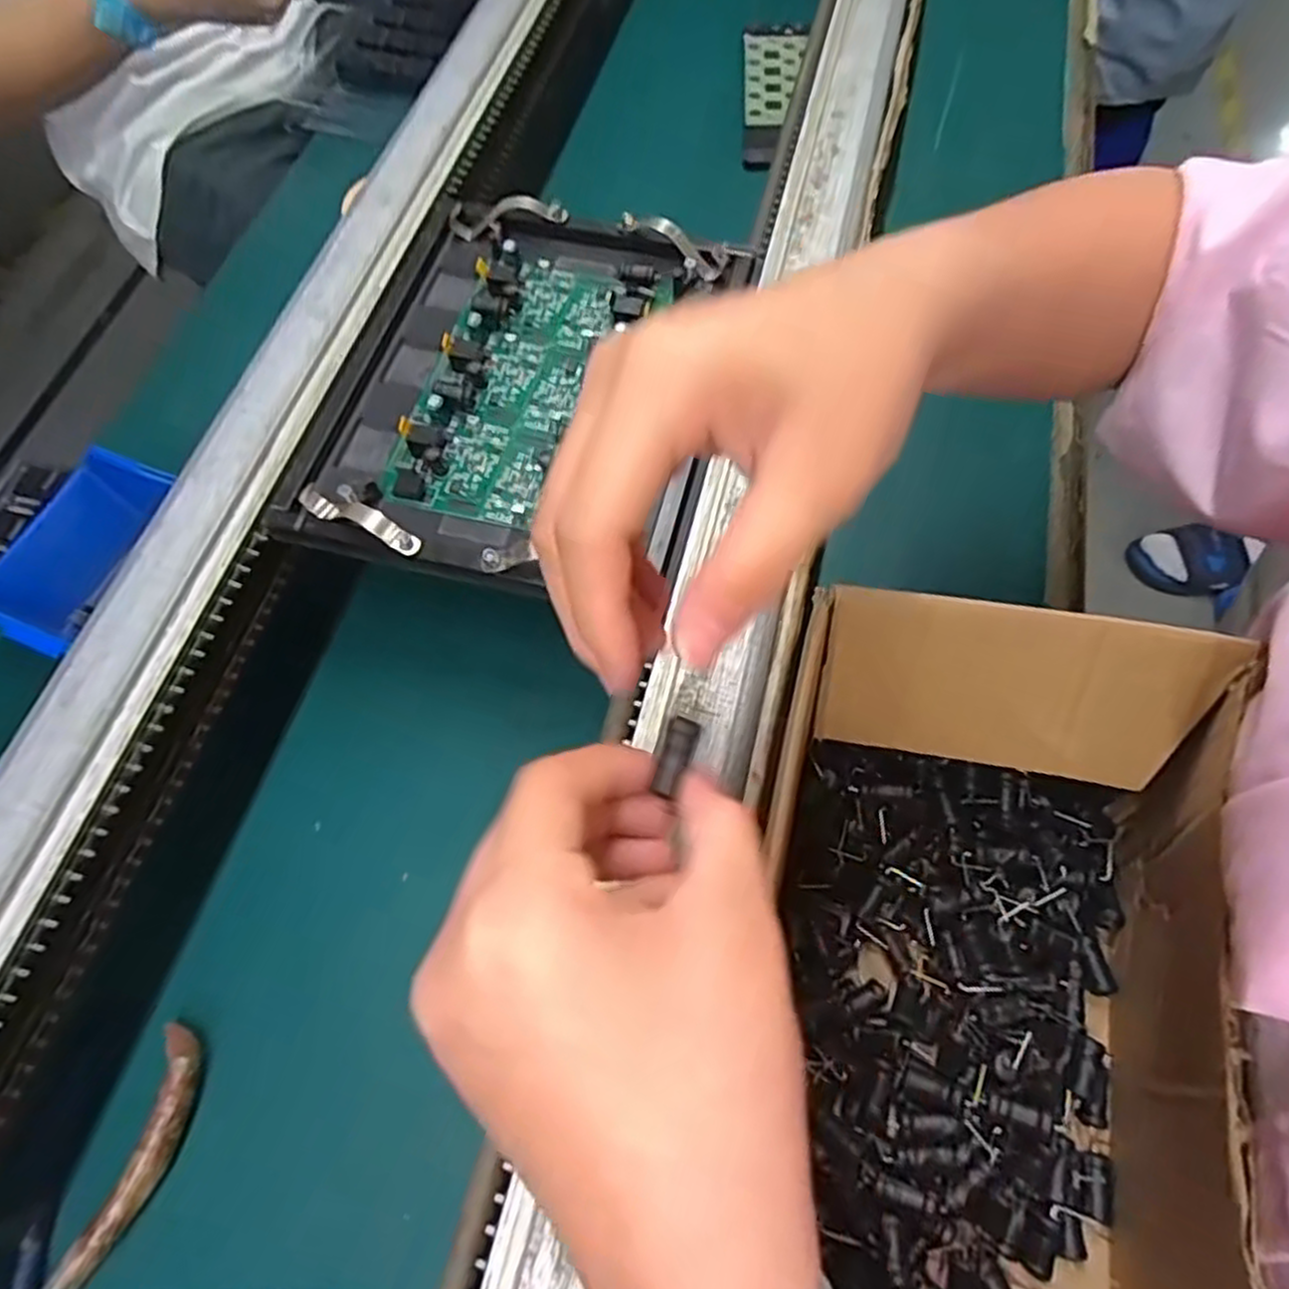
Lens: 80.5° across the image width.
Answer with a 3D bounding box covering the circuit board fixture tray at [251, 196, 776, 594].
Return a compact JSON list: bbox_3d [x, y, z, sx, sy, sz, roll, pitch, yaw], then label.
[{"bbox_3d":[-0.067,-0.145,0.422,0.205,0.031,0.250,15,65,5],"label":"circuit board fixture tray"}]

